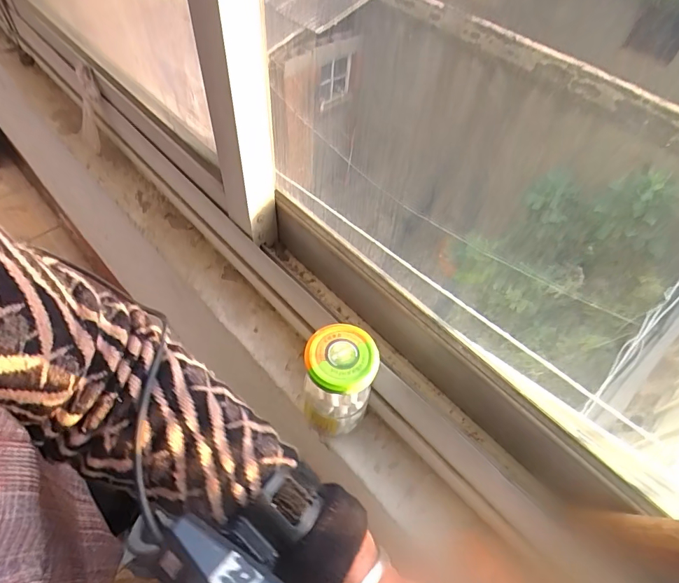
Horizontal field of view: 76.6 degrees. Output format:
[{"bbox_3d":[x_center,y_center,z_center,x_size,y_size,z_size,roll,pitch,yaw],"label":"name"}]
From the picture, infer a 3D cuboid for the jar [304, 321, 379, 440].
[{"bbox_3d":[-0.001,0.082,0.381,0.057,0.108,0.055,2,54,-3],"label":"jar"}]

